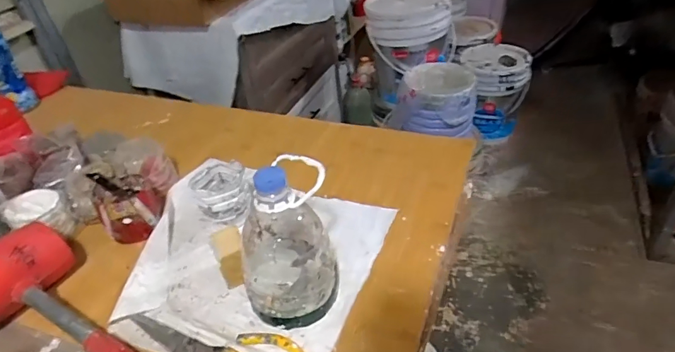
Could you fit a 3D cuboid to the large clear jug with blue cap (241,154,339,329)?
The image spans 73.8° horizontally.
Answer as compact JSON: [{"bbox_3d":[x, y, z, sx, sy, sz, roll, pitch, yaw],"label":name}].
[{"bbox_3d":[-0.054,0.064,0.473,0.100,0.163,0.107,-13,38,-8],"label":"large clear jug with blue cap"}]

